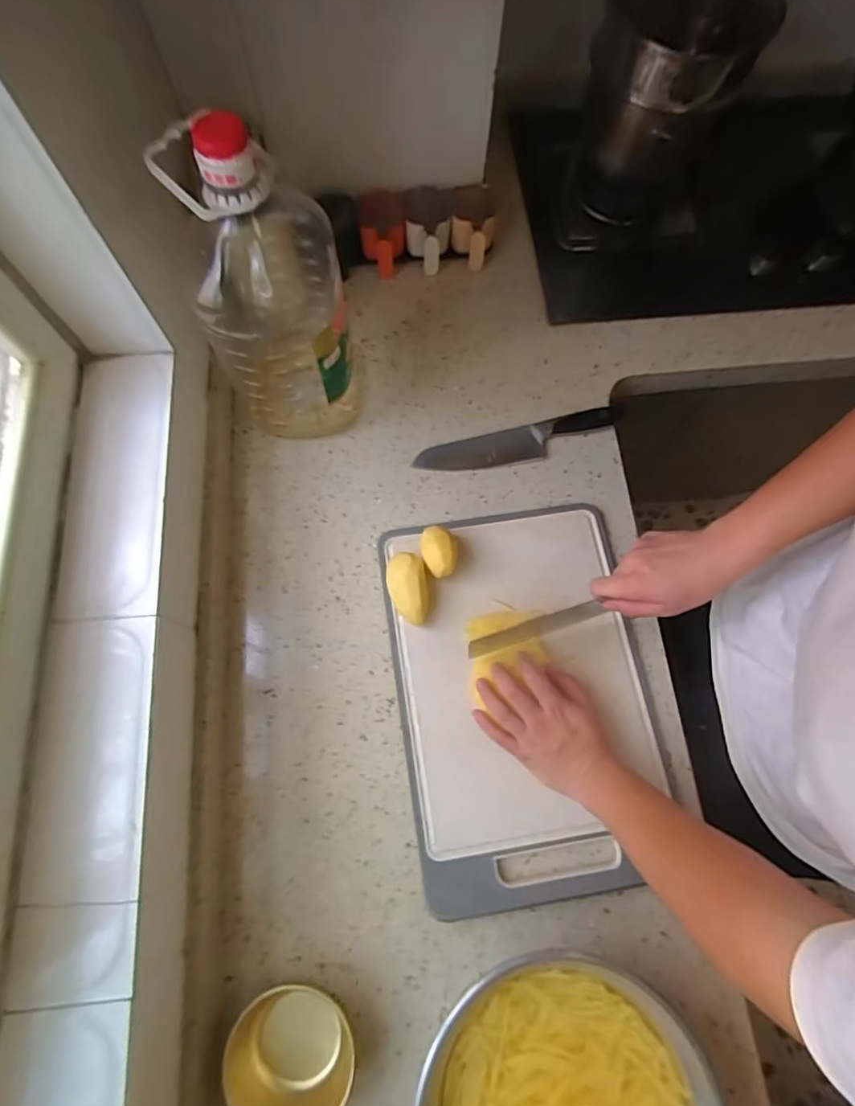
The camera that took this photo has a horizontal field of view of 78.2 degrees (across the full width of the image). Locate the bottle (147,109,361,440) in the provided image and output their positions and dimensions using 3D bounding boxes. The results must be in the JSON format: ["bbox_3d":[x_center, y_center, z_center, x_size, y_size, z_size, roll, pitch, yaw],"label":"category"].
[{"bbox_3d":[-0.162,-0.277,0.573,0.133,0.342,0.153,-8,72,-3],"label":"bottle"}]

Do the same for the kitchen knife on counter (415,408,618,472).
[{"bbox_3d":[0.122,-0.151,0.704,0.275,0.021,0.051,-9,72,-3],"label":"kitchen knife on counter"}]

